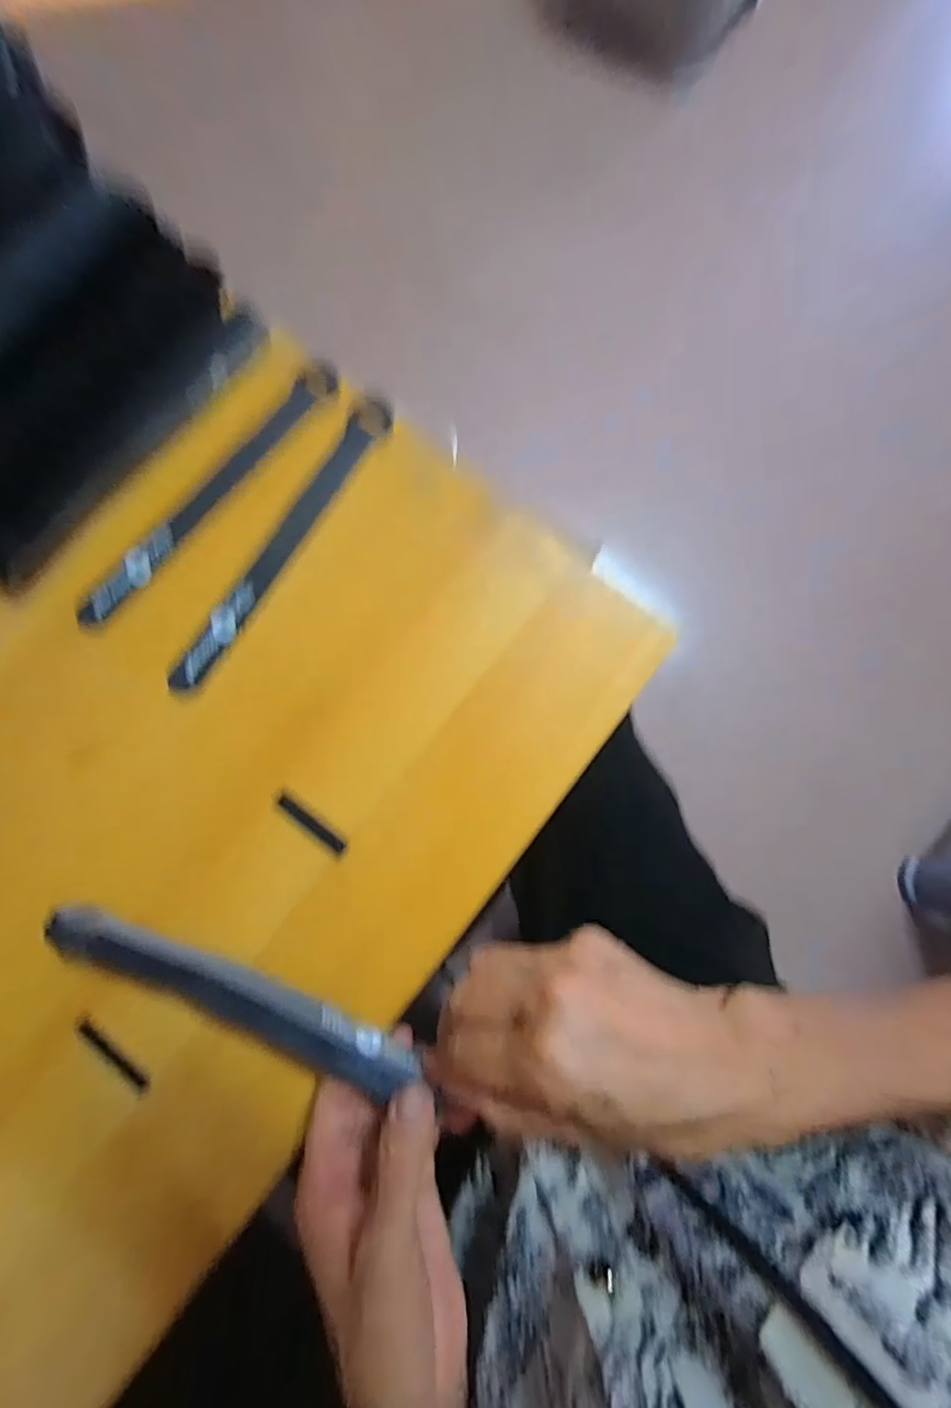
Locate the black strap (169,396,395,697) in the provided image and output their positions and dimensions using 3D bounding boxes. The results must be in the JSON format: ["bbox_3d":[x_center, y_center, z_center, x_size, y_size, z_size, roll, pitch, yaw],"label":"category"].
[{"bbox_3d":[-0.108,-0.092,0.312,0.022,0.012,0.200,31,82,3],"label":"black strap"}]

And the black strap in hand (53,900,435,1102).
[{"bbox_3d":[-0.112,0.135,0.250,0.179,0.015,0.023,23,81,3],"label":"black strap in hand"}]

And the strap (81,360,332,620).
[{"bbox_3d":[-0.153,-0.127,0.316,0.020,0.010,0.205,38,82,4],"label":"strap"}]

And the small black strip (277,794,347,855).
[{"bbox_3d":[-0.087,0.063,0.289,0.044,0.004,0.008,37,82,3],"label":"small black strip"}]

